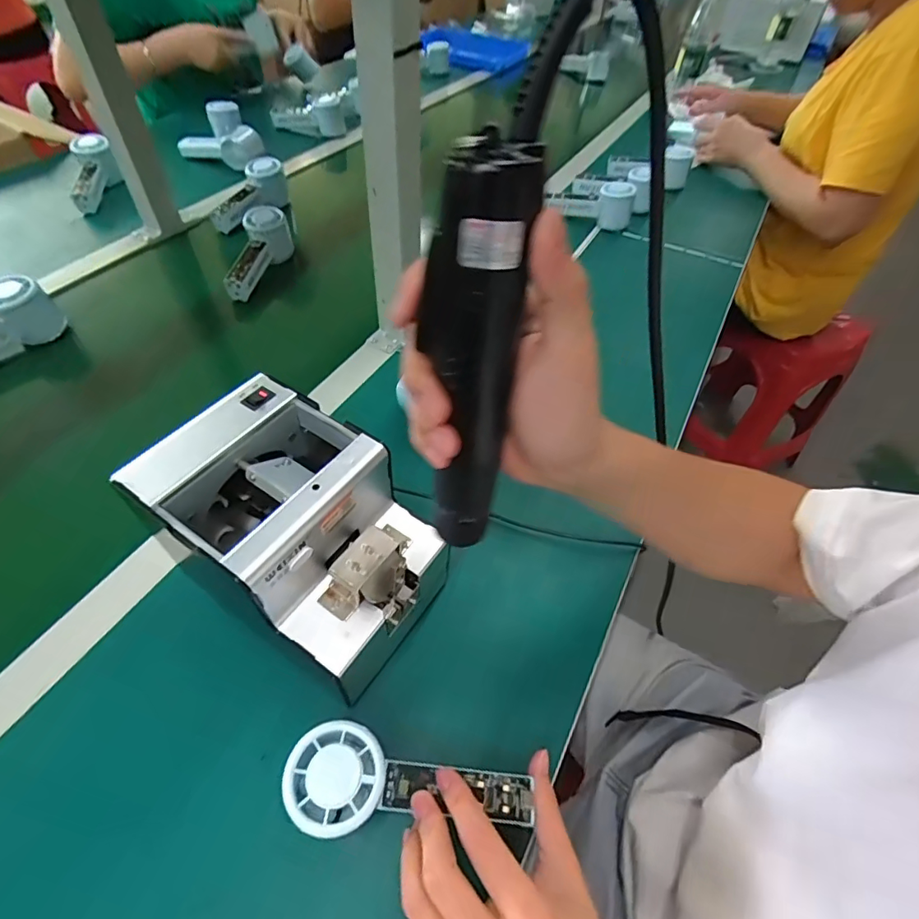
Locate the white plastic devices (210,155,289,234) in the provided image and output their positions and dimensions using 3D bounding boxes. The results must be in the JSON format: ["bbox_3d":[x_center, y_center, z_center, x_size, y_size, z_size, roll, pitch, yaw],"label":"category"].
[{"bbox_3d":[-0.339,-0.419,0.789,0.048,0.062,0.135,15,53,8],"label":"white plastic devices"}]

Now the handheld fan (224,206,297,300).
[{"bbox_3d":[-0.281,-0.291,0.694,0.055,0.060,0.146,4,52,-1],"label":"handheld fan"}]

